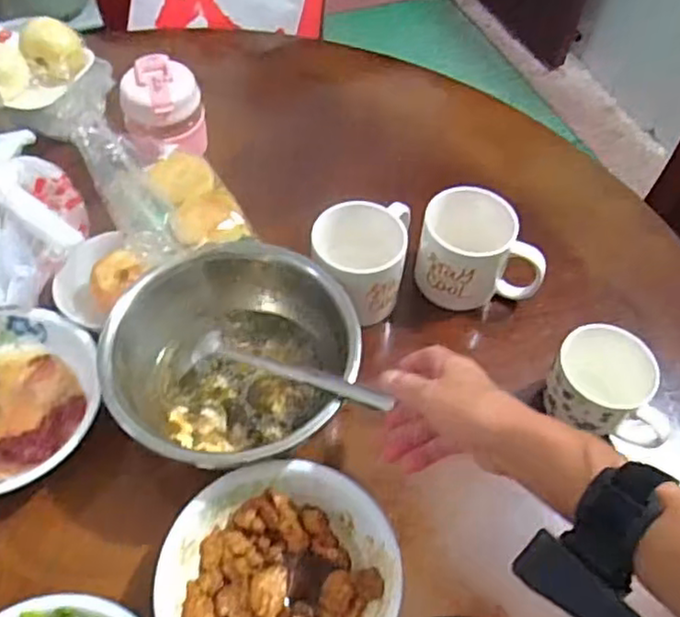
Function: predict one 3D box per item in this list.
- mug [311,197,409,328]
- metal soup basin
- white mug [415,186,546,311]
[{"bbox_3d":[0.022,-0.052,0.671,0.095,0.094,0.118,7,55,4],"label":"mug"},{"bbox_3d":[-0.095,0.038,0.589,0.207,0.099,0.196,1,55,-1],"label":"metal soup basin"},{"bbox_3d":[0.142,-0.060,0.674,0.121,0.093,0.082,4,55,2],"label":"white mug"}]

